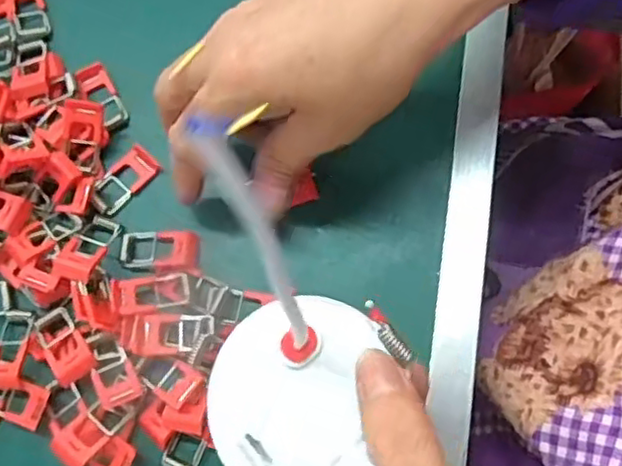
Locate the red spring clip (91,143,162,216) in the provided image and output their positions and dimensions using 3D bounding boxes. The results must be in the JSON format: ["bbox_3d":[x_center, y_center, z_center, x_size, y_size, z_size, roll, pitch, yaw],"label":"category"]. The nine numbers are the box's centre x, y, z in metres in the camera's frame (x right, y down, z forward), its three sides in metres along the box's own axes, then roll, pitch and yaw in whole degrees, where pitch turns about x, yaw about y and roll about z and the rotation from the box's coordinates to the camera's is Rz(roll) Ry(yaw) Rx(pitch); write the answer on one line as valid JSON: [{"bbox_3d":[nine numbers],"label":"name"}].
[{"bbox_3d":[-0.092,-0.026,0.326,0.018,0.004,0.036,40,78,11],"label":"red spring clip"}]

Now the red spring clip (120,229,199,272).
[{"bbox_3d":[-0.072,0.008,0.314,0.038,0.005,0.020,1,73,1],"label":"red spring clip"}]

